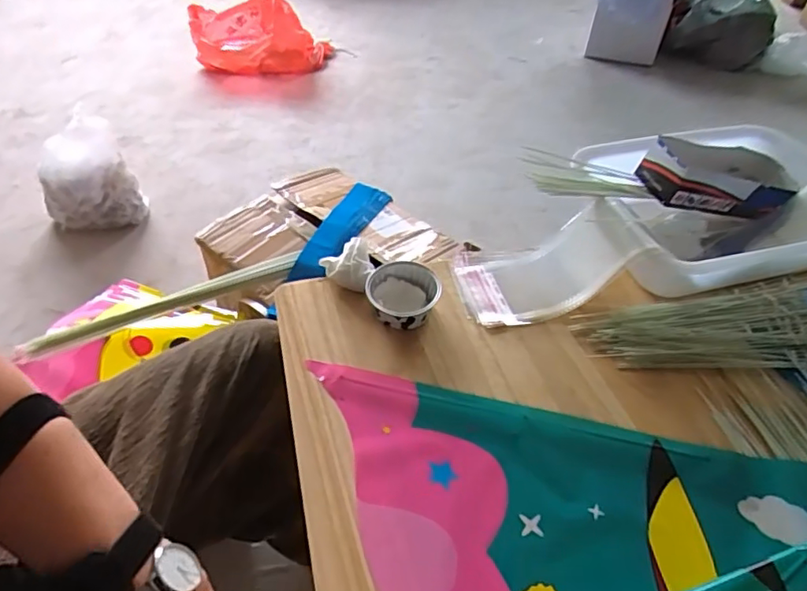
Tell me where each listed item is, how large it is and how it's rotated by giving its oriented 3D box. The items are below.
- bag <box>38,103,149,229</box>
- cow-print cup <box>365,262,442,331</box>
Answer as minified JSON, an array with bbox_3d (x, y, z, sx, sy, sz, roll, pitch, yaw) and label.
[{"bbox_3d":[-0.832,-0.308,1.507,0.224,0.256,0.218,-31,55,-28],"label":"bag"},{"bbox_3d":[-0.001,0.002,0.654,0.080,0.036,0.080,1,46,-1],"label":"cow-print cup"}]

